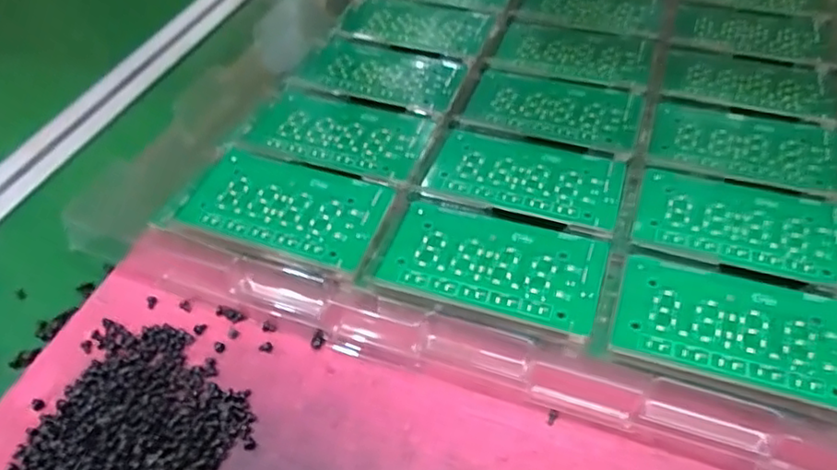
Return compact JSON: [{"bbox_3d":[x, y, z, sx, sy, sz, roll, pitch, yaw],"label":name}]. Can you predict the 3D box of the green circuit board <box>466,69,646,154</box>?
[{"bbox_3d":[0.087,-0.082,0.416,0.105,0.005,0.064,14,52,14],"label":"green circuit board"}]

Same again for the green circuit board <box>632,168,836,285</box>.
[{"bbox_3d":[0.172,-0.007,0.338,0.107,0.007,0.062,12,52,13],"label":"green circuit board"}]

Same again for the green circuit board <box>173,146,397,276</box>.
[{"bbox_3d":[-0.072,-0.016,0.351,0.107,0.008,0.058,17,53,16],"label":"green circuit board"}]

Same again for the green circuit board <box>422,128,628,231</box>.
[{"bbox_3d":[0.061,-0.034,0.366,0.105,0.004,0.062,14,47,14],"label":"green circuit board"}]

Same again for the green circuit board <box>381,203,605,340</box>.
[{"bbox_3d":[0.038,0.013,0.323,0.106,0.004,0.059,15,52,14],"label":"green circuit board"}]

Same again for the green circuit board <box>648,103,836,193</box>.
[{"bbox_3d":[0.197,-0.055,0.386,0.106,0.004,0.064,13,52,13],"label":"green circuit board"}]

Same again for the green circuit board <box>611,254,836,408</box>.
[{"bbox_3d":[0.147,0.041,0.294,0.106,0.004,0.058,14,52,14],"label":"green circuit board"}]

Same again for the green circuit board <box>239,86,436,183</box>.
[{"bbox_3d":[-0.051,-0.064,0.399,0.111,0.005,0.065,16,53,16],"label":"green circuit board"}]

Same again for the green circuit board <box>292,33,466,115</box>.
[{"bbox_3d":[-0.025,-0.111,0.443,0.105,0.006,0.062,17,53,16],"label":"green circuit board"}]

